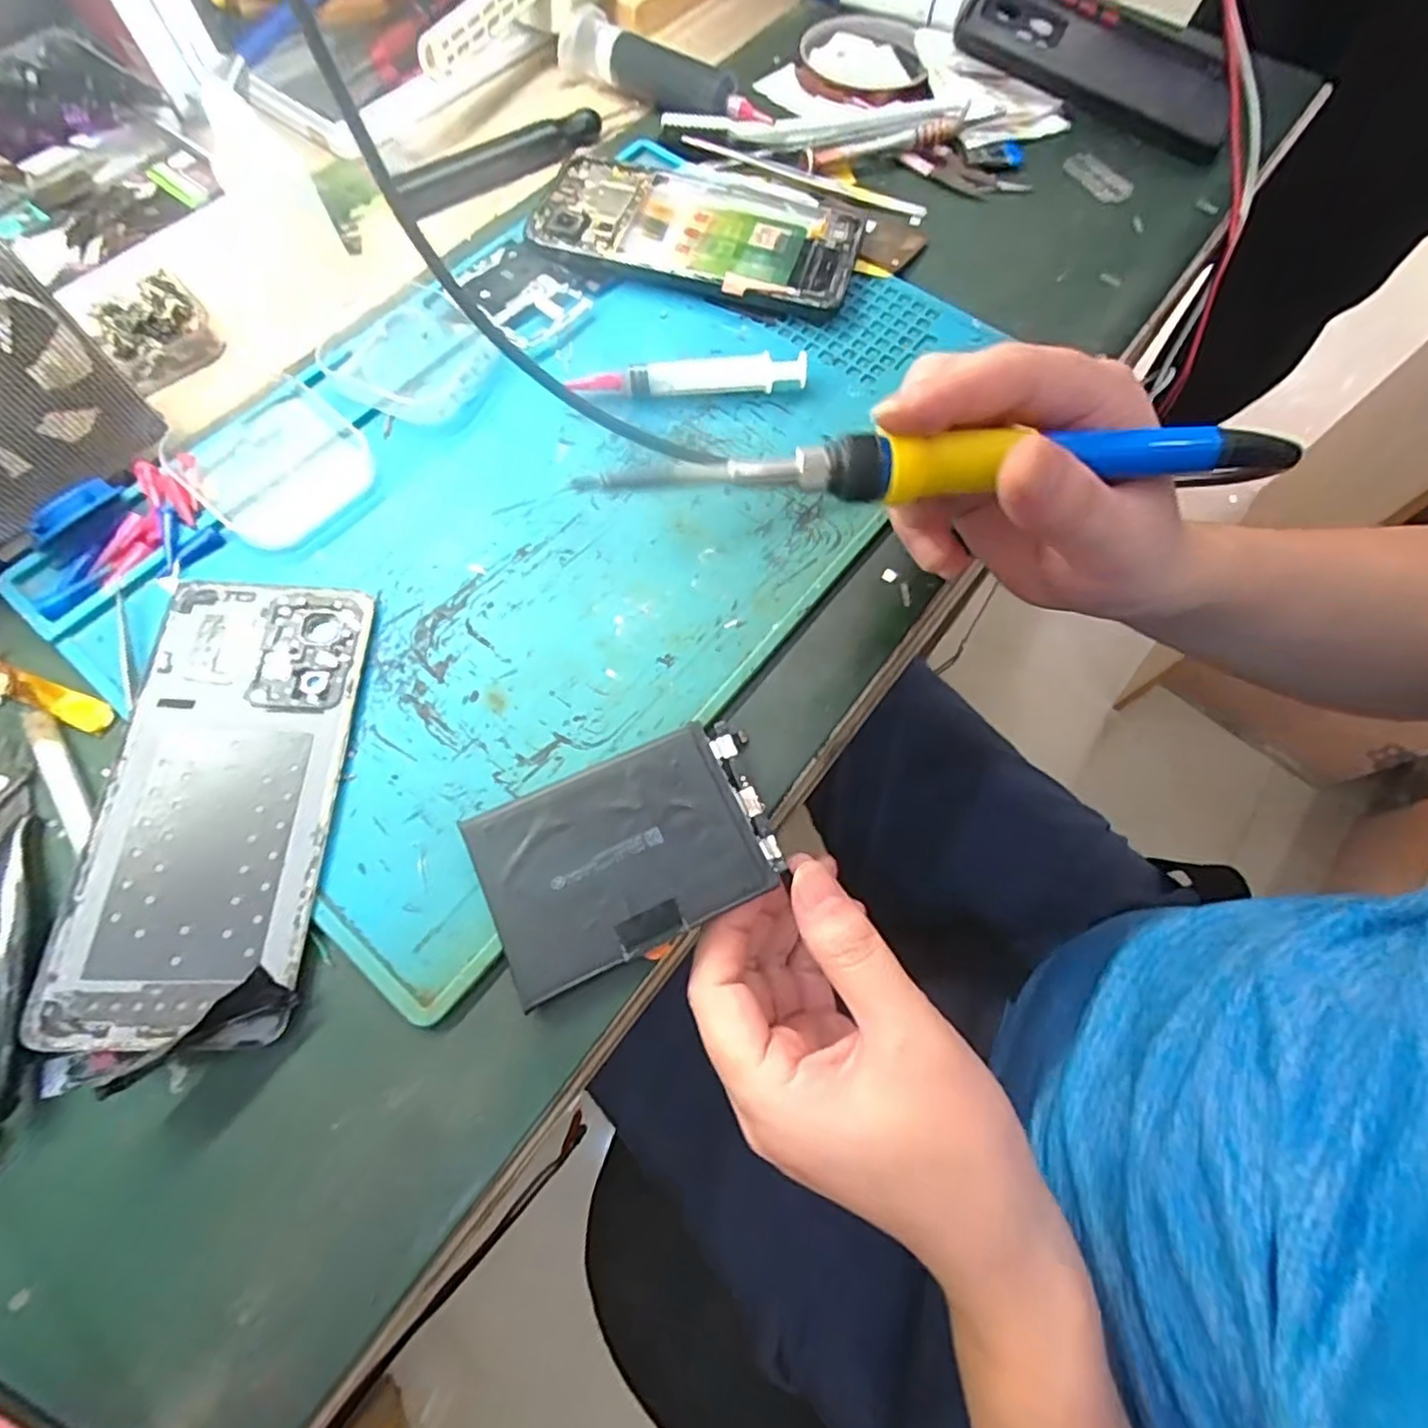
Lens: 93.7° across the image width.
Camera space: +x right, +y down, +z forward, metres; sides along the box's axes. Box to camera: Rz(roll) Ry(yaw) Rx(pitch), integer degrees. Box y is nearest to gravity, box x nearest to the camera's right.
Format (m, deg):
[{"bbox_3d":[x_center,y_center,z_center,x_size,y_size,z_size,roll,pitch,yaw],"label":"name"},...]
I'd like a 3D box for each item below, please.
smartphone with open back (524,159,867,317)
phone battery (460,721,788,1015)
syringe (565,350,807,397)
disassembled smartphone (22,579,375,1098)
[{"bbox_3d":[-0.008,-0.241,0.335,0.156,0.011,0.077,15,68,4],"label":"smartphone with open back"},{"bbox_3d":[-0.028,0.045,0.223,0.095,0.007,0.063,-24,71,-11],"label":"phone battery"},{"bbox_3d":[-0.011,-0.149,0.299,0.104,0.014,0.012,-3,68,-4],"label":"syringe"},{"bbox_3d":[-0.167,0.029,0.226,0.072,0.009,0.164,-1,68,-3],"label":"disassembled smartphone"}]

